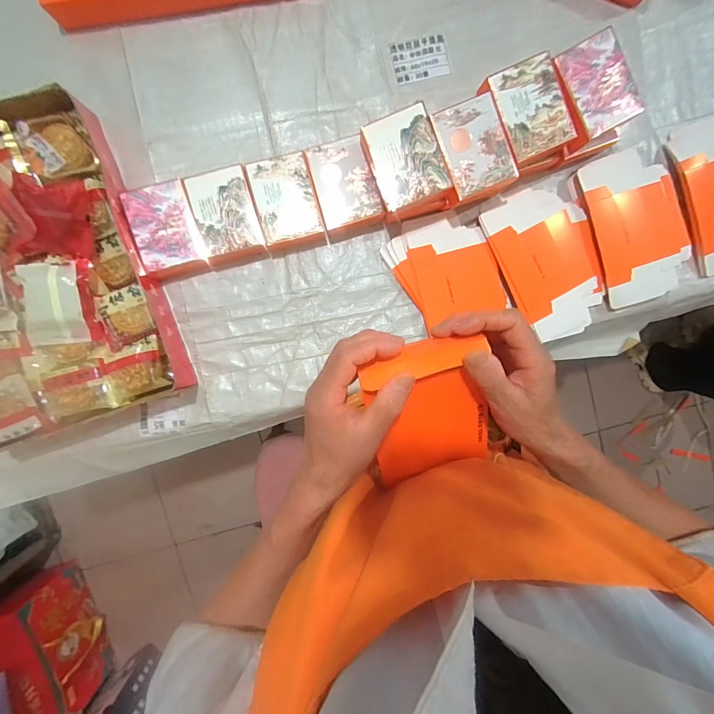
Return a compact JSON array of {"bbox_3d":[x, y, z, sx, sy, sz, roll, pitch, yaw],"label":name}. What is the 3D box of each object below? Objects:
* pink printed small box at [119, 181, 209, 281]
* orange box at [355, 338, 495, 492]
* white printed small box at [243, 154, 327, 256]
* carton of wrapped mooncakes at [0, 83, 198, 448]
[{"bbox_3d":[-0.307,-0.204,0.601,0.100,0.057,0.129,-17,95,-1],"label":"pink printed small box"},{"bbox_3d":[0.058,0.050,0.295,0.093,0.029,0.128,-13,122,3],"label":"orange box"},{"bbox_3d":[-0.113,-0.249,0.603,0.096,0.053,0.139,-15,95,-1],"label":"white printed small box"},{"bbox_3d":[-0.506,-0.120,0.569,0.342,0.083,0.478,-18,95,-1],"label":"carton of wrapped mooncakes"}]

